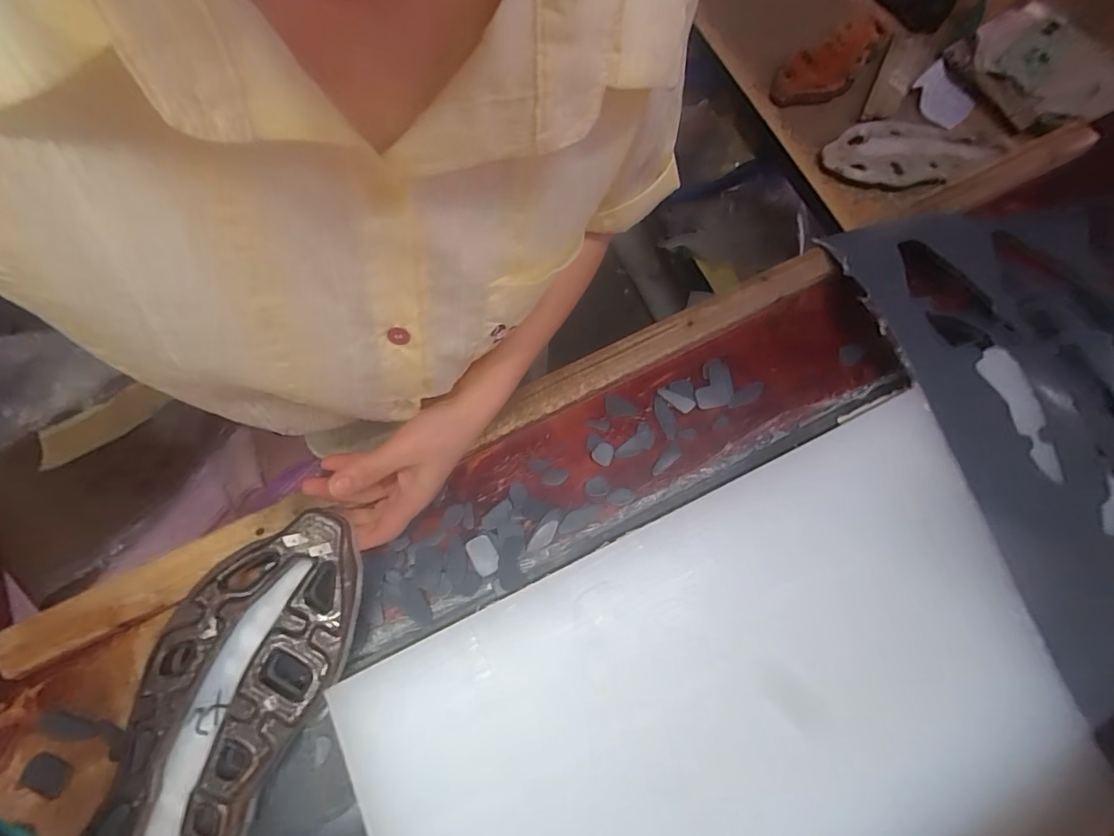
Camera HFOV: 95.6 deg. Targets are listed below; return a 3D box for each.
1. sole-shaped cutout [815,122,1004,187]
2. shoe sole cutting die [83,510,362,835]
[{"bbox_3d":[0.527,-0.396,0.752,0.267,0.022,0.126,-1,70,-3],"label":"sole-shaped cutout"},{"bbox_3d":[-0.225,0.199,0.332,0.113,0.019,0.284,22,78,7],"label":"shoe sole cutting die"}]

